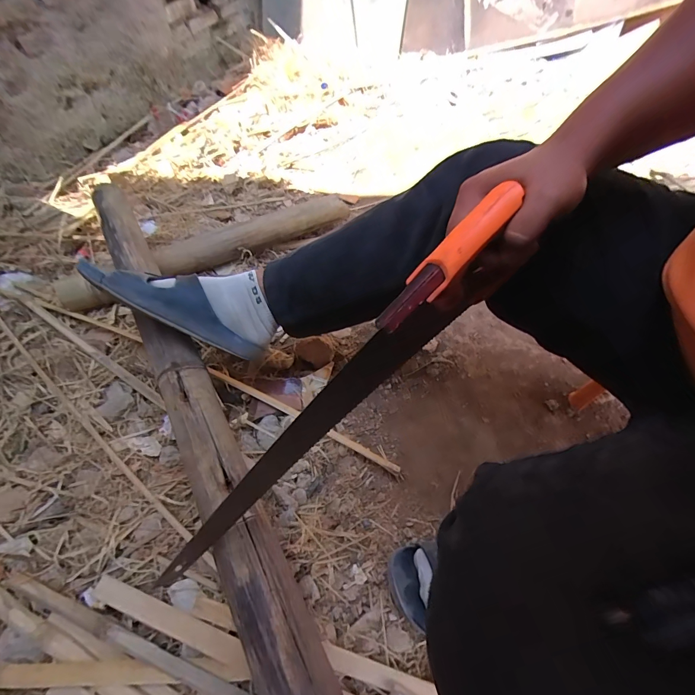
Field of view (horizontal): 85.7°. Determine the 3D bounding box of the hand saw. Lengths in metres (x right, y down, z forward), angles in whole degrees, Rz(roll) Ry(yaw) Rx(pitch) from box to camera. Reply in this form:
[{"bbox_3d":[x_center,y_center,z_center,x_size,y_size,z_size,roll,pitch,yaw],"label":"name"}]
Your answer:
[{"bbox_3d":[-0.014,0.064,0.370,0.475,0.099,0.025,-48,59,15],"label":"hand saw"}]

